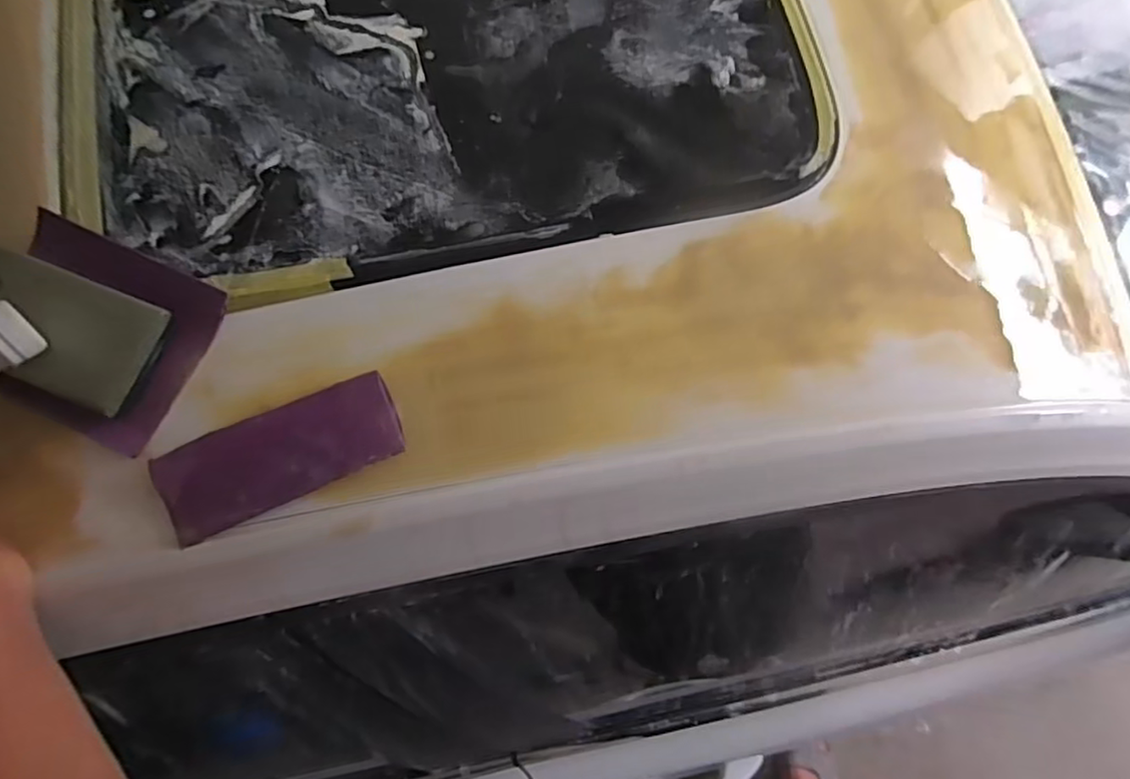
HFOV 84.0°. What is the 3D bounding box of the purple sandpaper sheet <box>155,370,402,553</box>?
[{"bbox_3d":[-0.164,0.037,0.360,0.138,0.012,0.055,-21,72,-4],"label":"purple sandpaper sheet"}]

